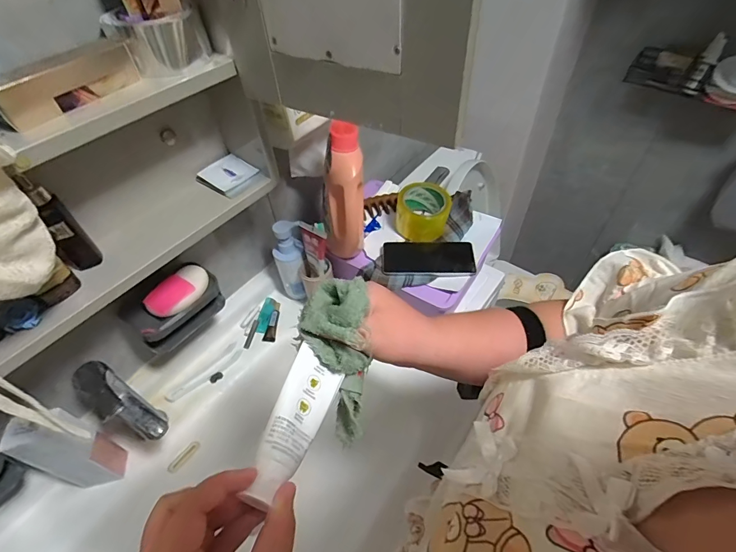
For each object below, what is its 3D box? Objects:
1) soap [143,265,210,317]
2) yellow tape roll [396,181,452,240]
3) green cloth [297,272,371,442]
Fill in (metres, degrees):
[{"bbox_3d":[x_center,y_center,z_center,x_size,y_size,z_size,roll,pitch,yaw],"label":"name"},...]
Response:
[{"bbox_3d":[-0.280,0.024,0.571,0.056,0.026,0.093,31,57,2],"label":"soap"},{"bbox_3d":[0.106,-0.124,0.732,0.101,0.065,0.101,-2,49,2],"label":"yellow tape roll"},{"bbox_3d":[-0.023,0.071,0.309,0.053,0.133,0.032,-6,8,-2],"label":"green cloth"}]

